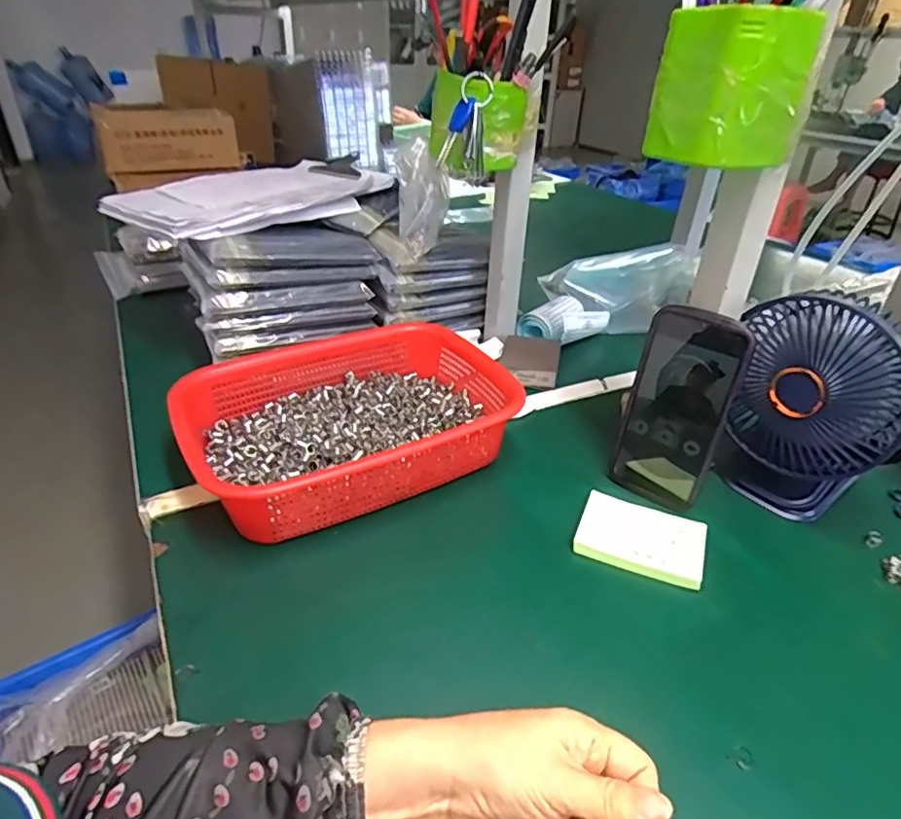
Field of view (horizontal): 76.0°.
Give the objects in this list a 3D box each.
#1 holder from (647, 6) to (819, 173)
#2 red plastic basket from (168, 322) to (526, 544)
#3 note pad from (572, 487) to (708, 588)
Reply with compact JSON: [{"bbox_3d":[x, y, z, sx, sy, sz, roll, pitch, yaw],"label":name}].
[{"bbox_3d":[0.172,-0.195,0.354,0.079,0.078,0.066,-13,36,-24],"label":"holder"},{"bbox_3d":[-0.086,0.011,0.534,0.289,0.075,0.211,-14,35,-26],"label":"red plastic basket"},{"bbox_3d":[0.152,0.103,0.460,0.095,0.014,0.067,14,33,17],"label":"note pad"}]

